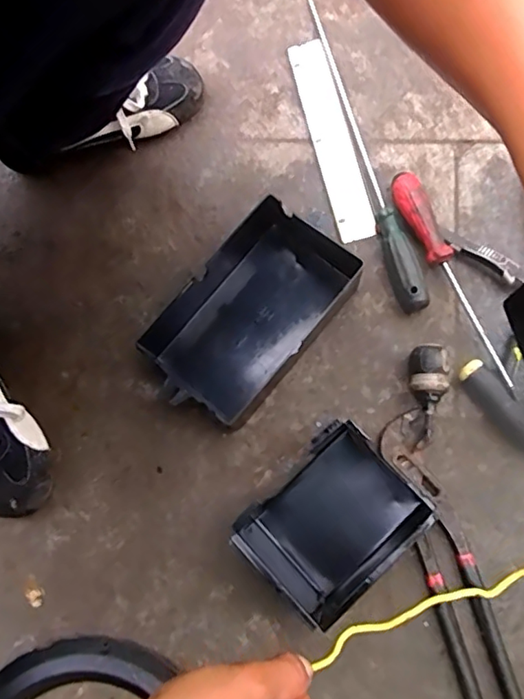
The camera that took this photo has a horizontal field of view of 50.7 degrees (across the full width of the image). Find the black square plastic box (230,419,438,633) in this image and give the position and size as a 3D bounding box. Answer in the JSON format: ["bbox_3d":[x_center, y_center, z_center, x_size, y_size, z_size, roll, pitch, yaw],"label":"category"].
[{"bbox_3d":[0.062,0.157,0.502,0.119,0.083,0.158,44,86,11],"label":"black square plastic box"}]

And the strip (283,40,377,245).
[{"bbox_3d":[0.077,-0.239,0.621,0.041,0.009,0.250,-14,78,2],"label":"strip"}]

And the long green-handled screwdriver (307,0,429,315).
[{"bbox_3d":[0.107,-0.228,0.603,0.027,0.028,0.393,-15,78,2],"label":"long green-handled screwdriver"}]

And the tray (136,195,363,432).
[{"bbox_3d":[-0.016,-0.044,0.560,0.142,0.068,0.214,39,85,11],"label":"tray"}]

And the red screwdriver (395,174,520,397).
[{"bbox_3d":[0.197,-0.071,0.562,0.029,0.029,0.250,-26,78,0],"label":"red screwdriver"}]

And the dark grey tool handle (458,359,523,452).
[{"bbox_3d":[0.239,0.059,0.538,0.031,0.022,0.114,-38,78,-3],"label":"dark grey tool handle"}]

